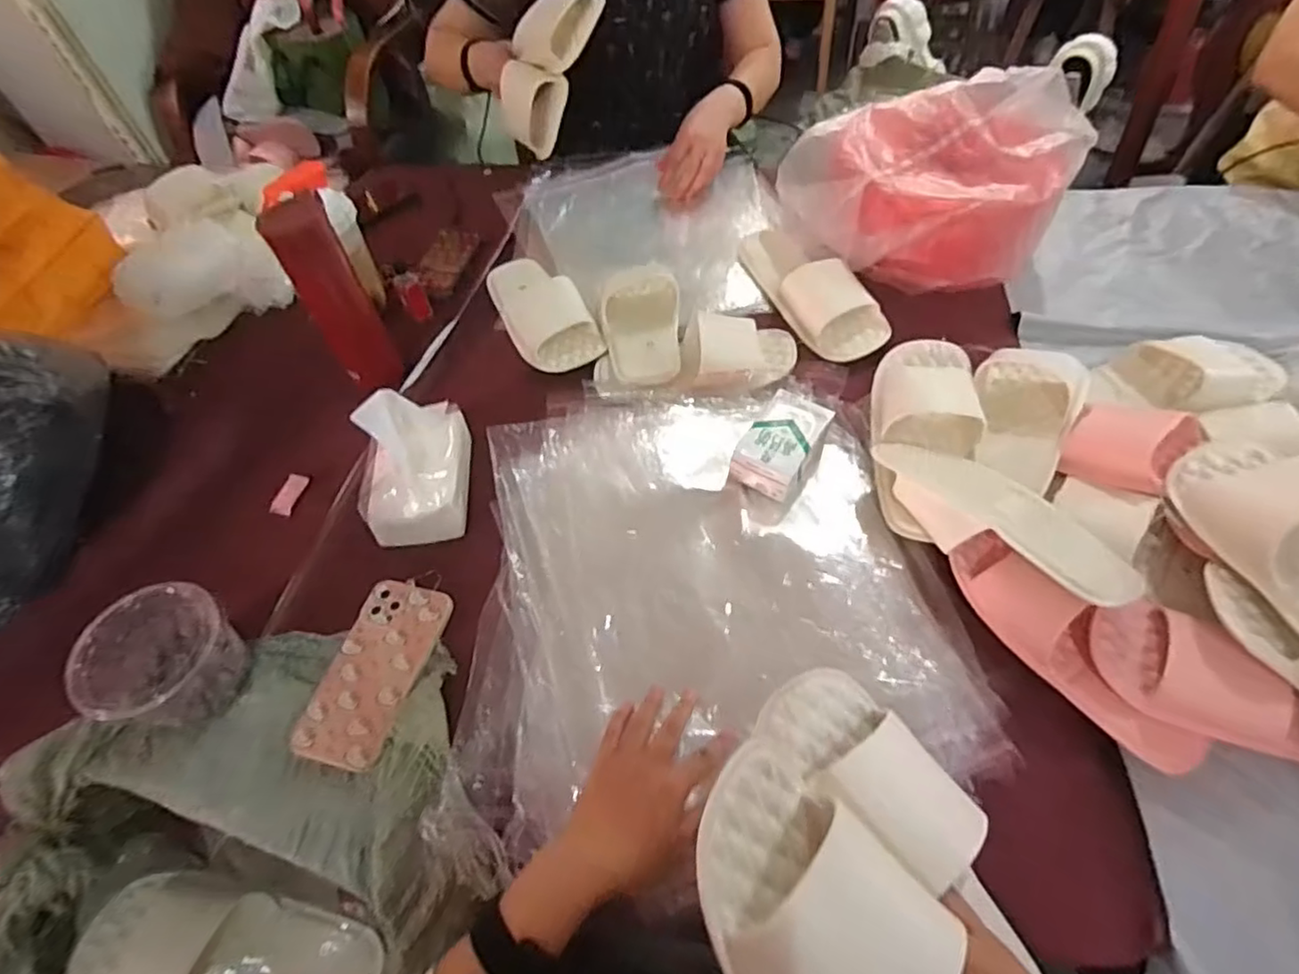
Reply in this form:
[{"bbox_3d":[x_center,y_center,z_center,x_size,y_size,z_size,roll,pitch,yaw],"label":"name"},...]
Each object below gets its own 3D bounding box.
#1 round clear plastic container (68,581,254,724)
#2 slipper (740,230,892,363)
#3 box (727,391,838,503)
[{"bbox_3d":[-0.417,0.150,0.563,0.099,0.082,0.116,24,59,21],"label":"round clear plastic container"},{"bbox_3d":[0.199,-0.256,0.818,0.101,0.049,0.250,-27,56,-13],"label":"slipper"},{"bbox_3d":[0.133,-0.044,0.663,0.065,0.036,0.108,26,60,23],"label":"box"}]

